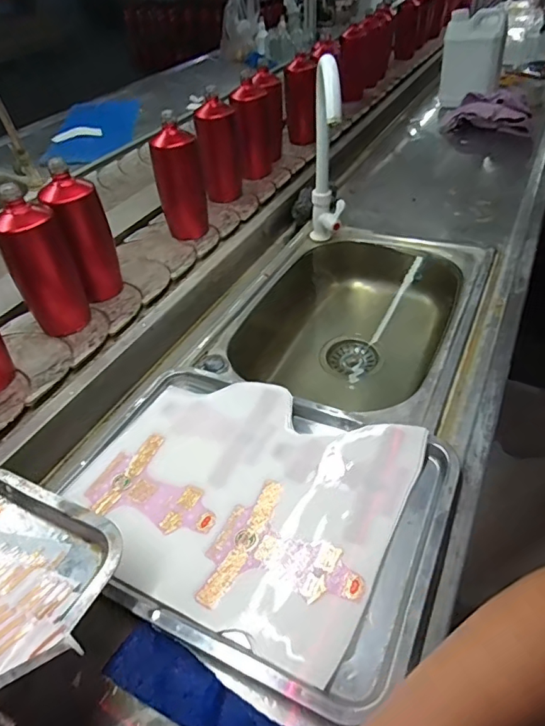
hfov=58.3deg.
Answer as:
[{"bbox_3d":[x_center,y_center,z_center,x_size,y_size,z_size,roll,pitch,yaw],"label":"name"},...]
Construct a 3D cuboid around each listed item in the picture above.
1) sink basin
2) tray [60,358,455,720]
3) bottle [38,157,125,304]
[{"bbox_3d":[0.137,-0.069,0.782,0.323,0.129,0.464,20,48,22],"label":"sink basin"},{"bbox_3d":[-0.031,0.132,0.497,0.372,0.039,0.272,19,47,22],"label":"tray"},{"bbox_3d":[-0.274,-0.179,0.721,0.079,0.200,0.062,-15,45,-13],"label":"bottle"}]

